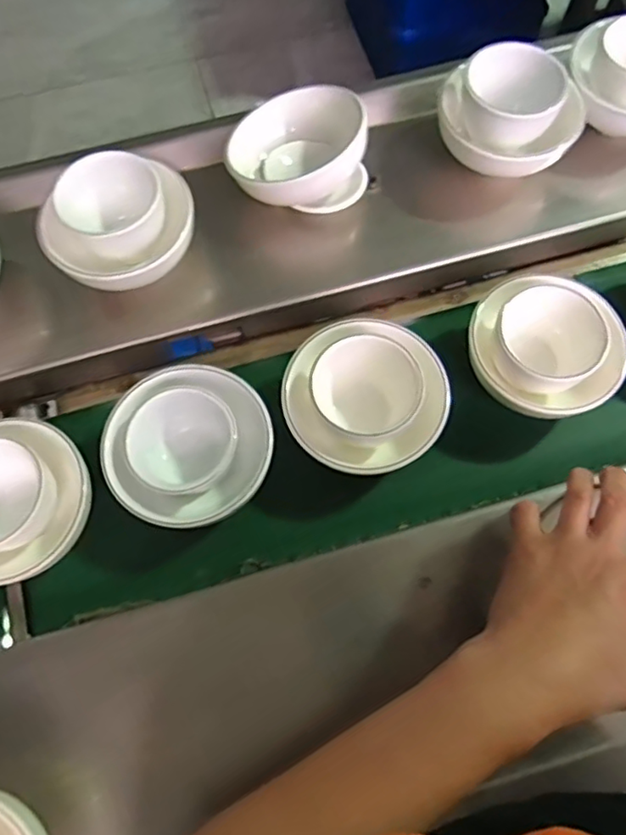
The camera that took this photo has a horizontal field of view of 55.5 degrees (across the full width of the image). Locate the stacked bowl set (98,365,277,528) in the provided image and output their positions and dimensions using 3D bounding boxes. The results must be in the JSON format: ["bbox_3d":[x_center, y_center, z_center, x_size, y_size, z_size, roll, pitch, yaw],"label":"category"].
[{"bbox_3d":[-0.088,0.022,0.431,0.114,0.045,0.111,0,69,0],"label":"stacked bowl set"}]

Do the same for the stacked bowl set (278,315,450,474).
[{"bbox_3d":[0.040,-0.014,0.453,0.120,0.053,0.113,0,69,0],"label":"stacked bowl set"}]

